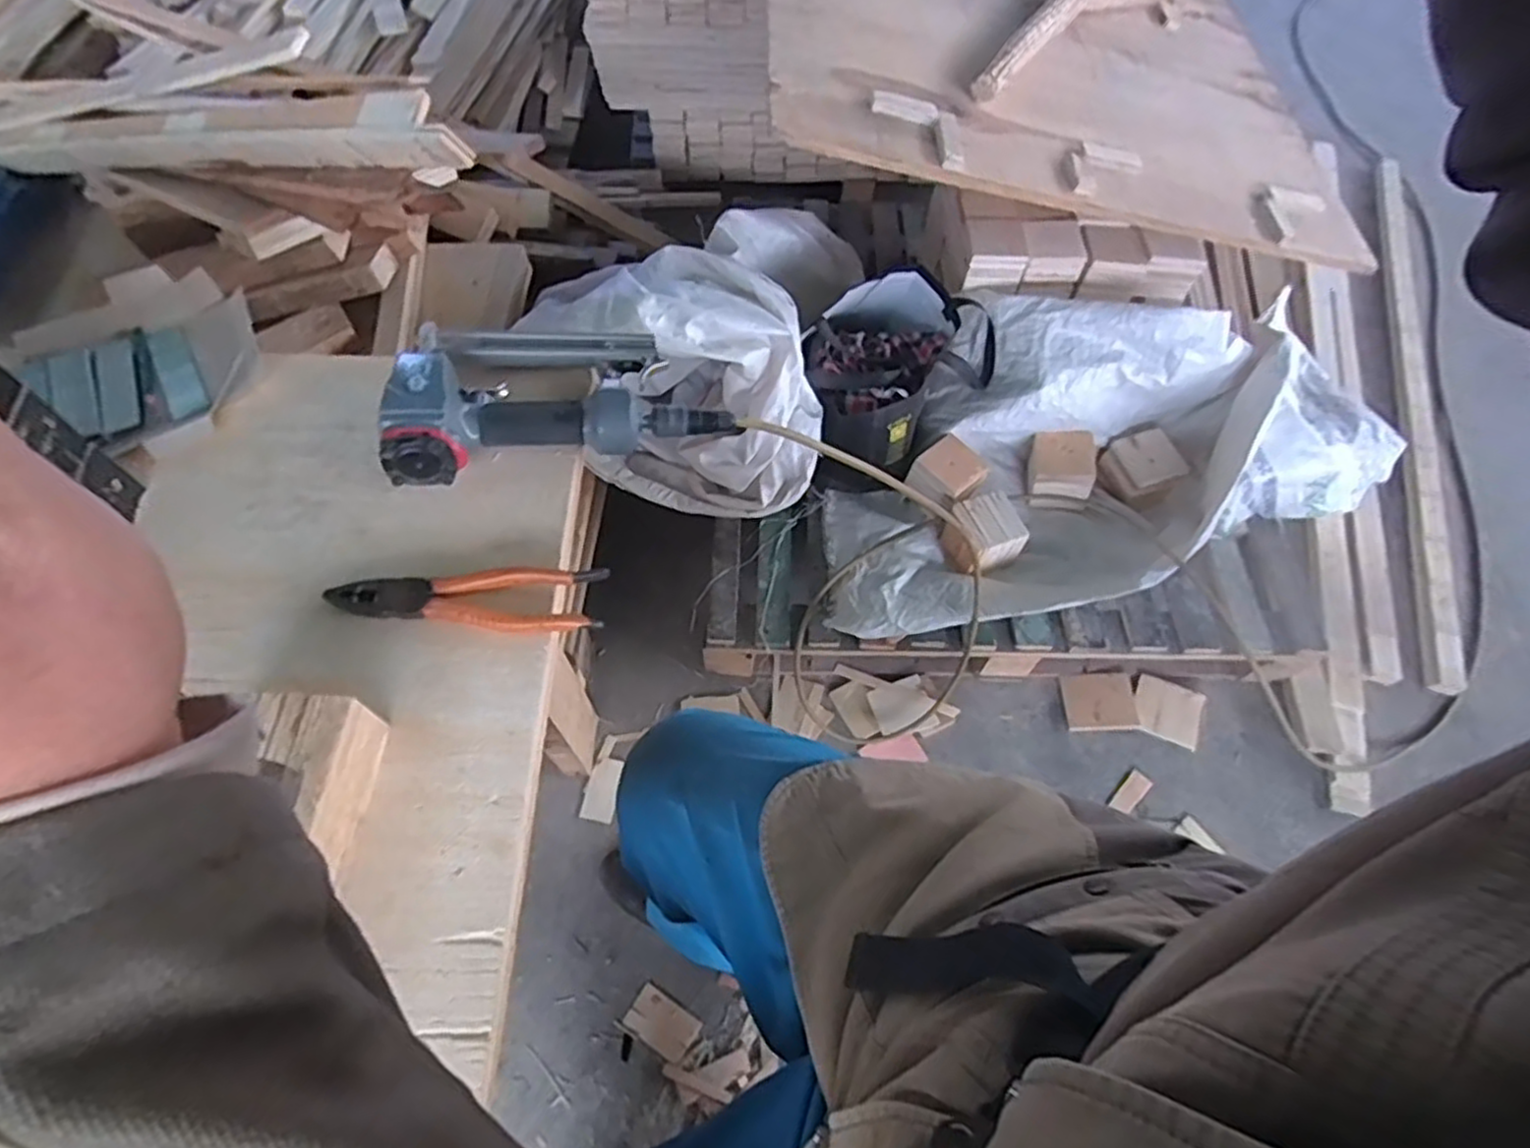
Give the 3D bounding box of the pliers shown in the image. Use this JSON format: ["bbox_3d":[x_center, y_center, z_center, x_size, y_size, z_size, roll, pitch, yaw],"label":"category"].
[{"bbox_3d":[-0.221,0.018,0.540,0.196,0.014,0.050,2,61,-2],"label":"pliers"}]

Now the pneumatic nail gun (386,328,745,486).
[{"bbox_3d":[-0.173,-0.164,0.622,0.271,0.066,0.156,-9,62,-8],"label":"pneumatic nail gun"}]

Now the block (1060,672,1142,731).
[{"bbox_3d":[0.548,0.207,1.184,0.114,0.015,0.090,-1,61,-4],"label":"block"}]

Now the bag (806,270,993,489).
[{"bbox_3d":[0.183,-0.305,1.196,0.333,0.213,0.251,-40,70,-22],"label":"bag"}]

